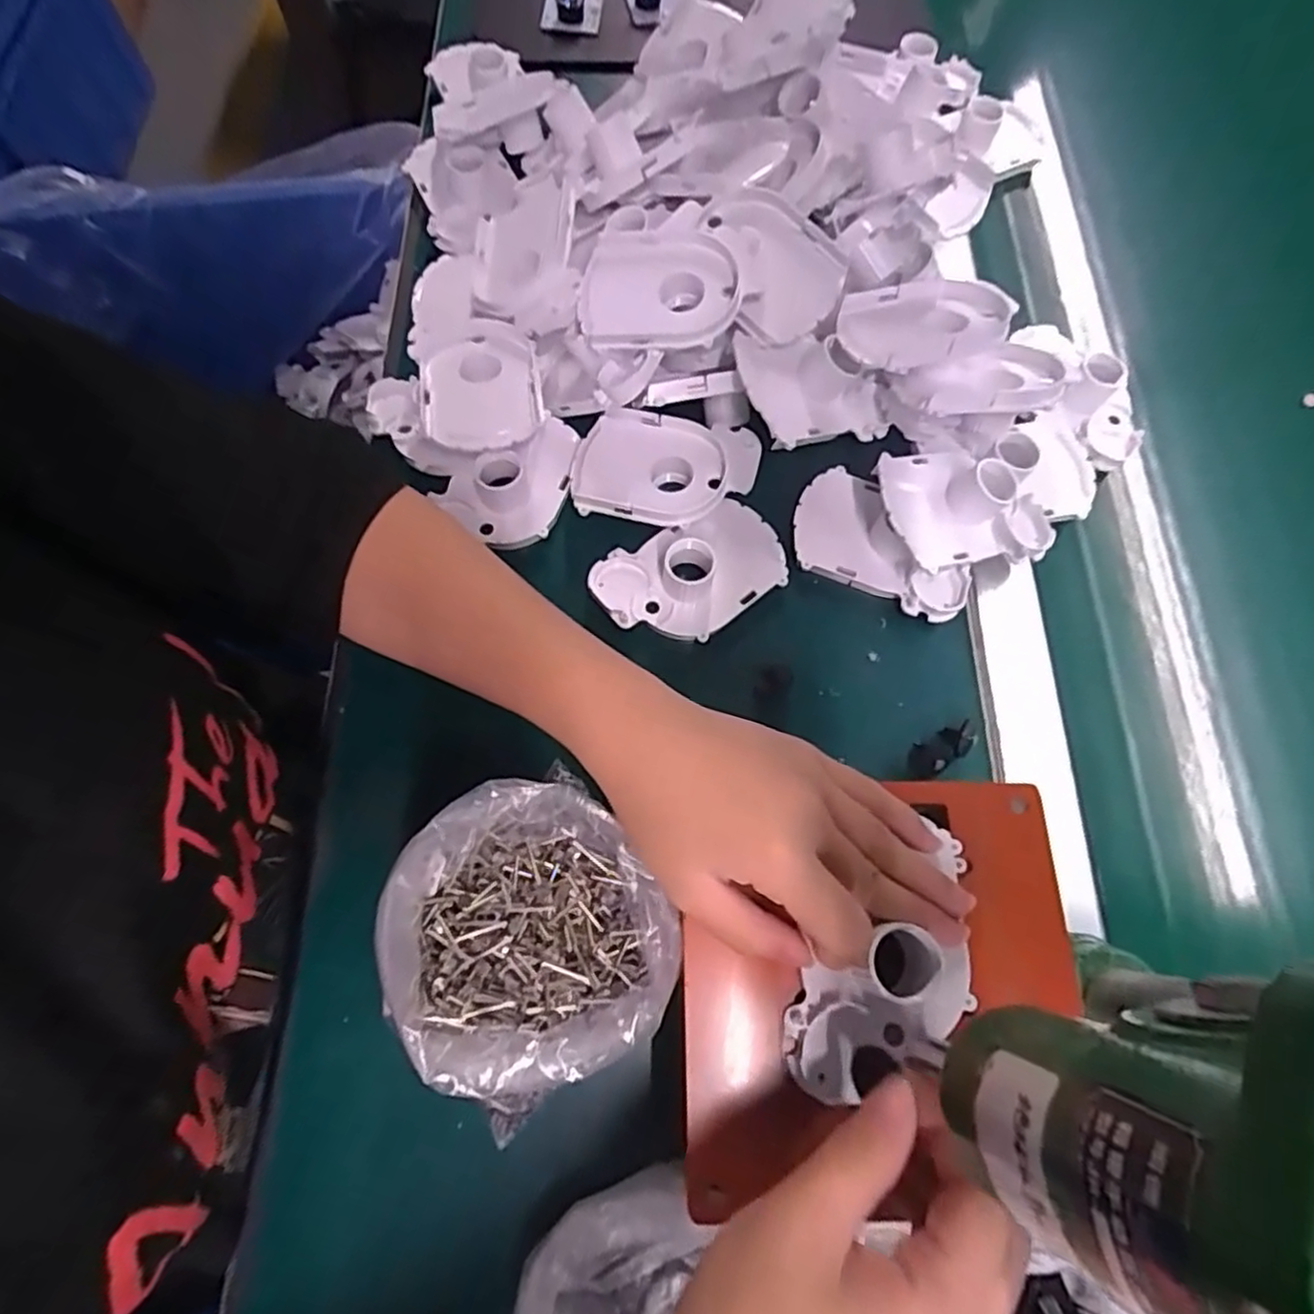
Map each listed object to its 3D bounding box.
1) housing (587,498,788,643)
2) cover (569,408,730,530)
[{"bbox_3d":[0.020,-0.047,0.380,0.105,0.026,0.061,-25,73,-10],"label":"housing"},{"bbox_3d":[-0.005,-0.104,0.400,0.085,0.021,0.065,12,71,3],"label":"cover"}]

